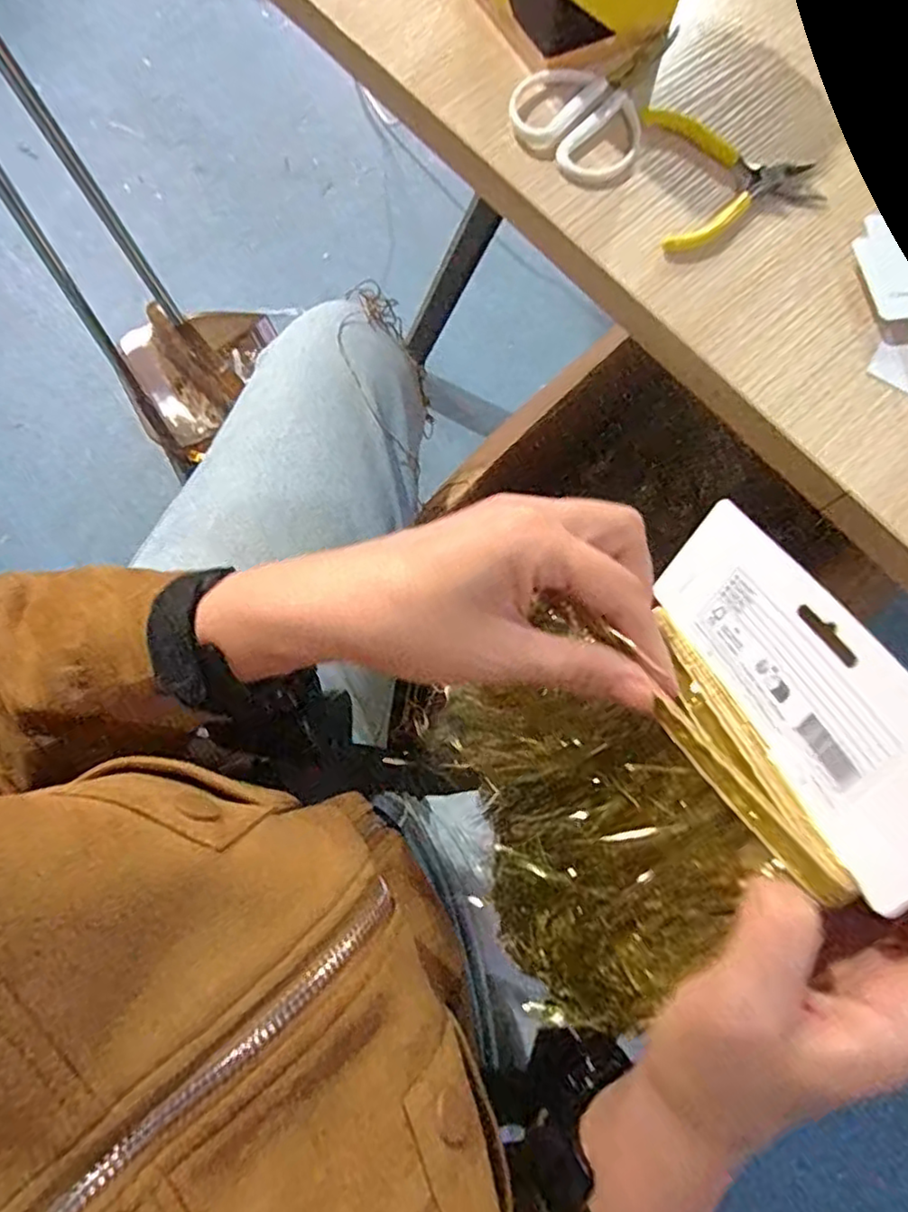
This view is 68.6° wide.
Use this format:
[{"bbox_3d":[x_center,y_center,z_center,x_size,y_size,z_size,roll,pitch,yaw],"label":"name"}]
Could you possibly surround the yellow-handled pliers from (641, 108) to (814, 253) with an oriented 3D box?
[{"bbox_3d":[0.167,-0.257,0.398,0.096,0.008,0.103,-2,75,-4],"label":"yellow-handled pliers"}]

